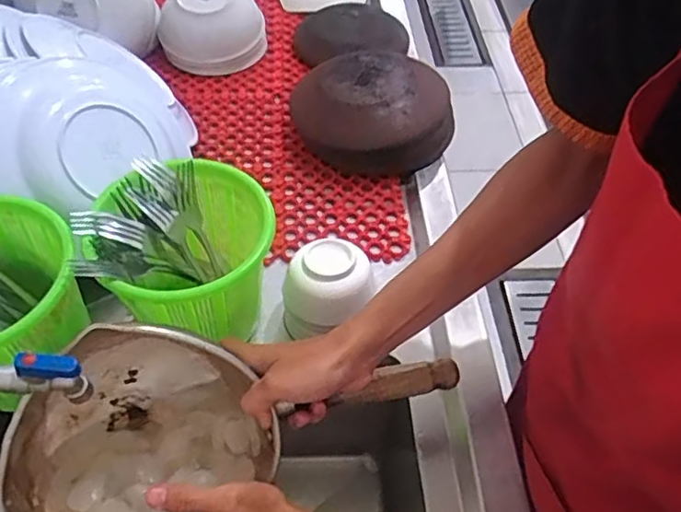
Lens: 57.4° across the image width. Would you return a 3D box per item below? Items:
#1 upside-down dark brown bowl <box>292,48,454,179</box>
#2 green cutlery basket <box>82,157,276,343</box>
[{"bbox_3d":[0.039,-0.182,0.782,0.186,0.086,0.158,-1,51,-4],"label":"upside-down dark brown bowl"},{"bbox_3d":[-0.137,0.010,0.582,0.146,0.143,0.161,-12,53,-12],"label":"green cutlery basket"}]

